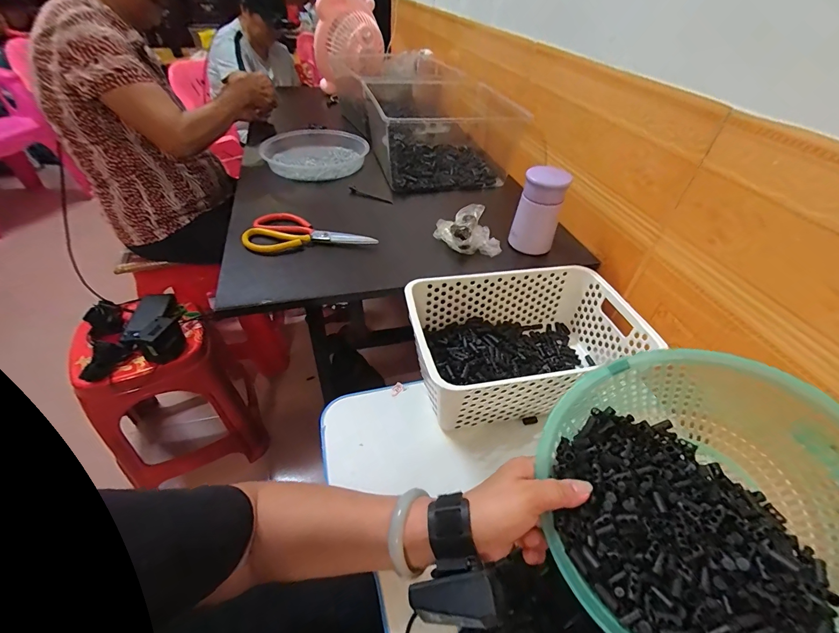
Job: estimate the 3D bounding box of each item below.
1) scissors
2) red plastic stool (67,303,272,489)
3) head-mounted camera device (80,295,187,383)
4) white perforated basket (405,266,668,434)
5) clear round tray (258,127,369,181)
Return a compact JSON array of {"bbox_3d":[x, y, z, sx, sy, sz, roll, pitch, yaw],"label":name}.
[{"bbox_3d":[-0.178,-0.144,0.625,0.209,0.021,0.106,1,43,-3],"label":"scissors"},{"bbox_3d":[-0.634,0.208,0.981,0.291,0.400,0.330,-25,50,-27],"label":"red plastic stool"},{"bbox_3d":[-0.658,0.023,0.853,0.189,0.082,0.237,-21,48,-24],"label":"head-mounted camera device"},{"bbox_3d":[0.146,0.038,0.537,0.303,0.108,0.198,-6,44,-10],"label":"white perforated basket"},{"bbox_3d":[-0.236,-0.362,0.830,0.206,0.040,0.218,2,43,-2],"label":"clear round tray"}]

